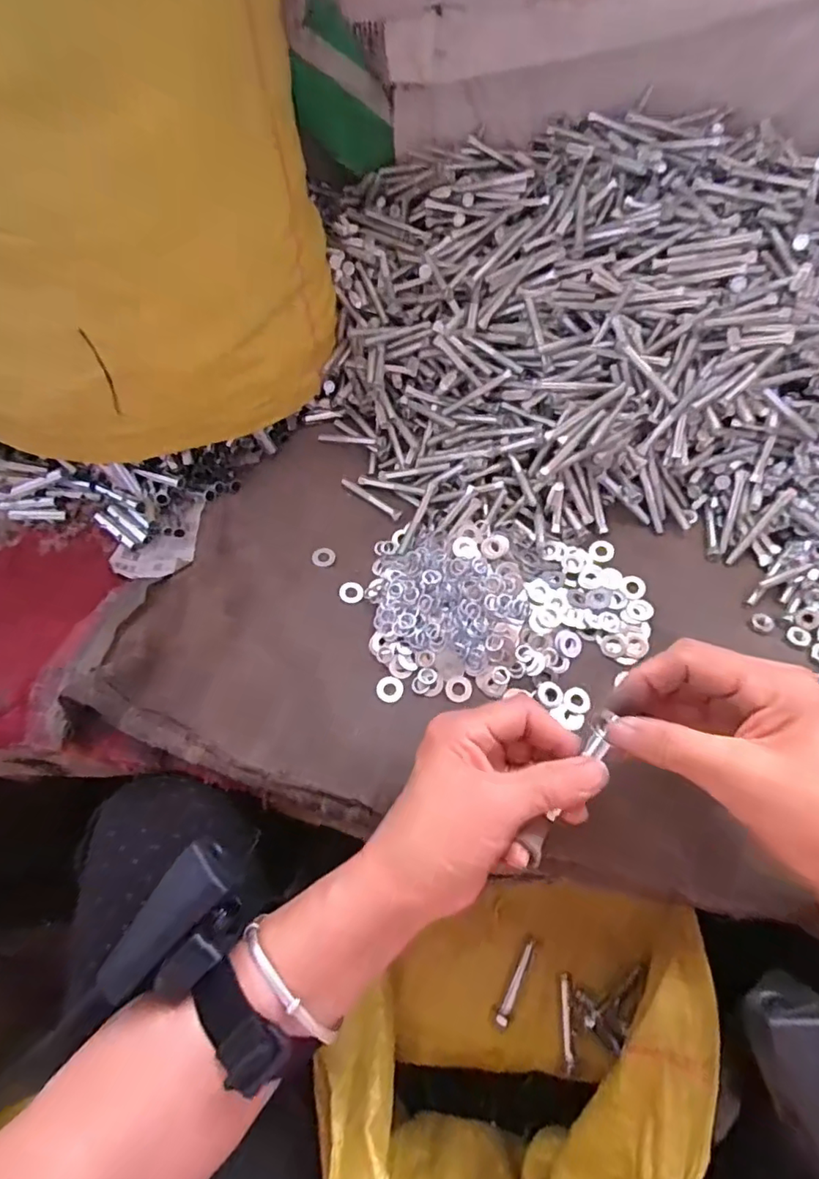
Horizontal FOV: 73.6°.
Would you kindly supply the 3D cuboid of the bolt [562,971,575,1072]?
[{"bbox_3d":[0.111,0.301,0.383,0.008,0.007,0.053,4,63,6],"label":"bolt"}]

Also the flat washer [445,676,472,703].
[{"bbox_3d":[0.031,0.064,0.350,0.017,0.004,0.016,-2,62,3],"label":"flat washer"}]

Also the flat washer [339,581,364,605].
[{"bbox_3d":[-0.041,0.002,0.385,0.017,0.004,0.017,-2,62,3],"label":"flat washer"}]

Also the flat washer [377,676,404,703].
[{"bbox_3d":[-0.013,0.064,0.352,0.016,0.004,0.017,-2,62,3],"label":"flat washer"}]

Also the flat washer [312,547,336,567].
[{"bbox_3d":[-0.063,-0.024,0.397,0.017,0.004,0.017,-2,62,3],"label":"flat washer"}]

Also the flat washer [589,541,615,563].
[{"bbox_3d":[0.137,-0.027,0.388,0.017,0.004,0.018,-2,62,3],"label":"flat washer"}]

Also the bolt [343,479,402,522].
[{"bbox_3d":[-0.029,-0.069,0.414,0.055,0.005,0.009,34,70,19],"label":"bolt"}]

